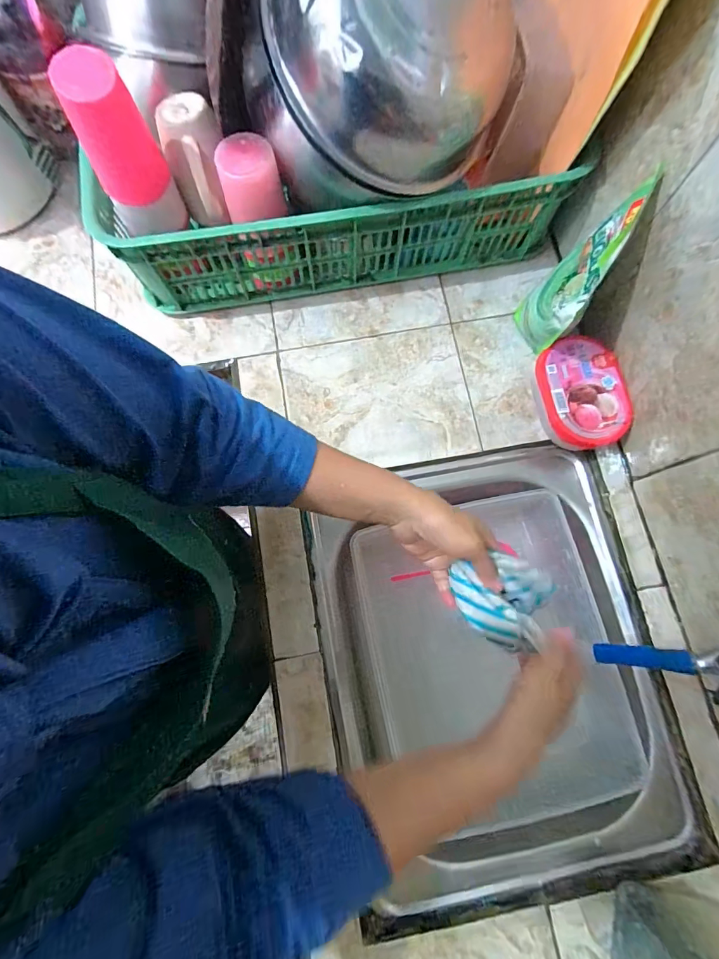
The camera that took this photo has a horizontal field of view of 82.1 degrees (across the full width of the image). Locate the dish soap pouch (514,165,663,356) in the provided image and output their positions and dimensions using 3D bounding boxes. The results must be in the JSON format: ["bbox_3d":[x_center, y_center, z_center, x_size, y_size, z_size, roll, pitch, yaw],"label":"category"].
[{"bbox_3d":[0.250,-0.241,0.502,0.060,0.190,0.132,29,78,7],"label":"dish soap pouch"}]

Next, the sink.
[{"bbox_3d":[0.154,0.231,0.574,0.389,0.163,0.494,-10,77,-2],"label":"sink"}]

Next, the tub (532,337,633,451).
[{"bbox_3d":[0.287,-0.107,0.542,0.105,0.051,0.140,-5,77,-1],"label":"tub"}]

